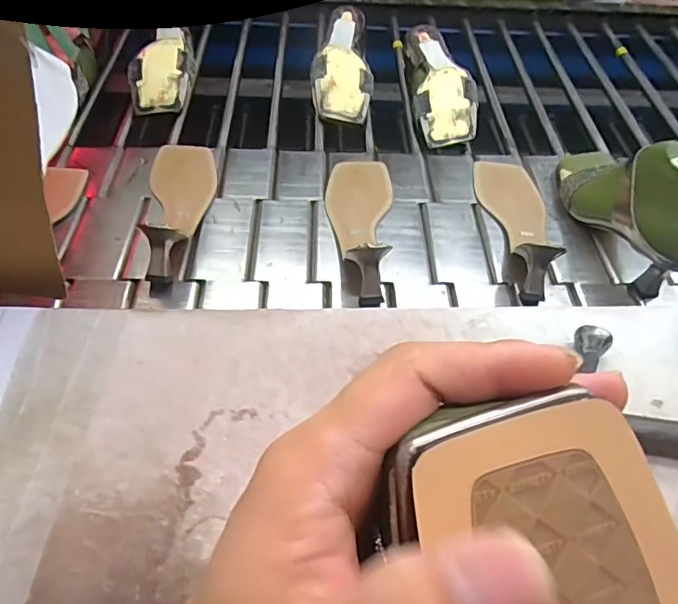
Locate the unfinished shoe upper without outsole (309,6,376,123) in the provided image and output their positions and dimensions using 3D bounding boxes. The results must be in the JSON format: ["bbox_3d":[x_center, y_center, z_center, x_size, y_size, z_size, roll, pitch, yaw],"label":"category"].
[{"bbox_3d":[0.005,-0.343,0.769,0.081,0.064,0.214,4,51,-1],"label":"unfinished shoe upper without outsole"}]

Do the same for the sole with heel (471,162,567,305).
[{"bbox_3d":[0.198,-0.100,0.593,0.078,0.050,0.232,7,51,2],"label":"sole with heel"}]

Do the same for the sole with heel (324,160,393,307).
[{"bbox_3d":[0.023,-0.102,0.577,0.071,0.058,0.227,4,51,-1],"label":"sole with heel"}]

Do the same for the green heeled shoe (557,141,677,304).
[{"bbox_3d":[0.319,-0.115,0.565,0.080,0.136,0.222,2,48,-18],"label":"green heeled shoe"}]

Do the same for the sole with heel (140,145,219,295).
[{"bbox_3d":[-0.174,-0.117,0.587,0.080,0.051,0.234,-8,52,-10],"label":"sole with heel"}]

